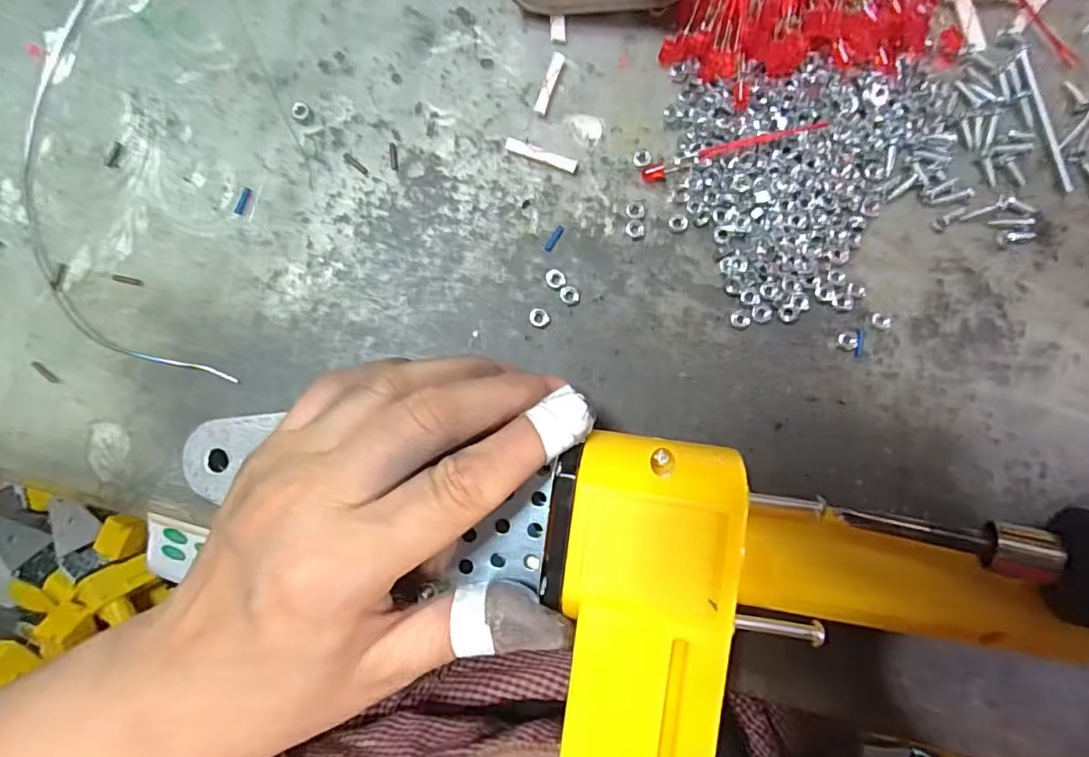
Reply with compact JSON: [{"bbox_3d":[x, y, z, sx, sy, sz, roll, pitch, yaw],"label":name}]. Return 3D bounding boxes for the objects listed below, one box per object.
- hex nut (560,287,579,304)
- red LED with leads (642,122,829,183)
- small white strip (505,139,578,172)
[{"bbox_3d":[0.009,-0.031,0.208,0.007,0.004,0.006,26,89,1],"label":"hex nut"},{"bbox_3d":[0.070,-0.084,0.207,0.066,0.009,0.005,-14,89,0],"label":"red LED with leads"},{"bbox_3d":[-0.001,-0.084,0.210,0.027,0.004,0.005,19,89,1],"label":"small white strip"}]

